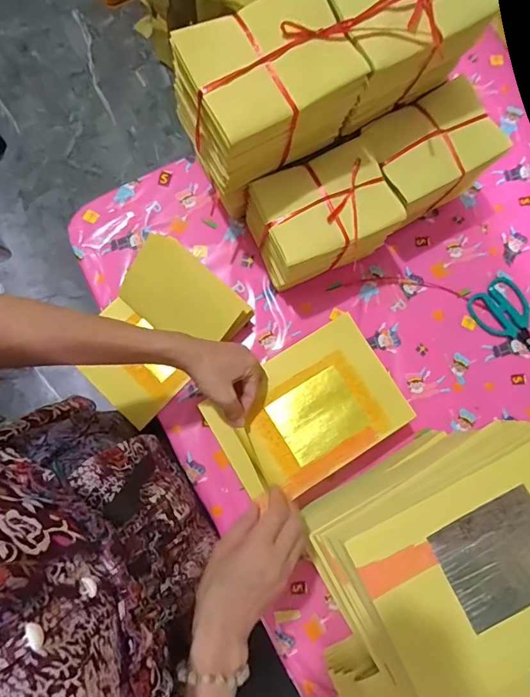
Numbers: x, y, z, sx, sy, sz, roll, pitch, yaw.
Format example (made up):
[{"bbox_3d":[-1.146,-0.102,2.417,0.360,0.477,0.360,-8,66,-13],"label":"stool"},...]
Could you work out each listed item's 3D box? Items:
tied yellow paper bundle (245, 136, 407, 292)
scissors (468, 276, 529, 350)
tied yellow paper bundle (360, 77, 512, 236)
[{"bbox_3d":[0.075,-0.165,0.592,0.163,0.145,0.119,-22,75,-7],"label":"tied yellow paper bundle"},{"bbox_3d":[0.378,-0.031,0.639,0.085,0.009,0.151,-35,77,-10],"label":"scissors"},{"bbox_3d":[0.220,-0.251,0.614,0.178,0.151,0.126,-34,77,-10],"label":"tied yellow paper bundle"}]

